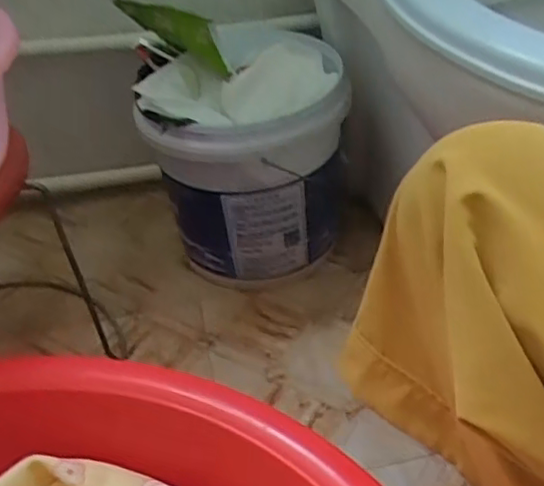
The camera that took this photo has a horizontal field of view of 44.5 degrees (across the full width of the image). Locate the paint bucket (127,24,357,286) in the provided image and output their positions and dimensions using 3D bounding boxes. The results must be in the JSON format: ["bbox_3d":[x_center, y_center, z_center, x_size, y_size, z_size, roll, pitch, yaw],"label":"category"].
[{"bbox_3d":[-0.023,-0.088,0.852,0.213,0.297,0.213,-4,39,3],"label":"paint bucket"}]

